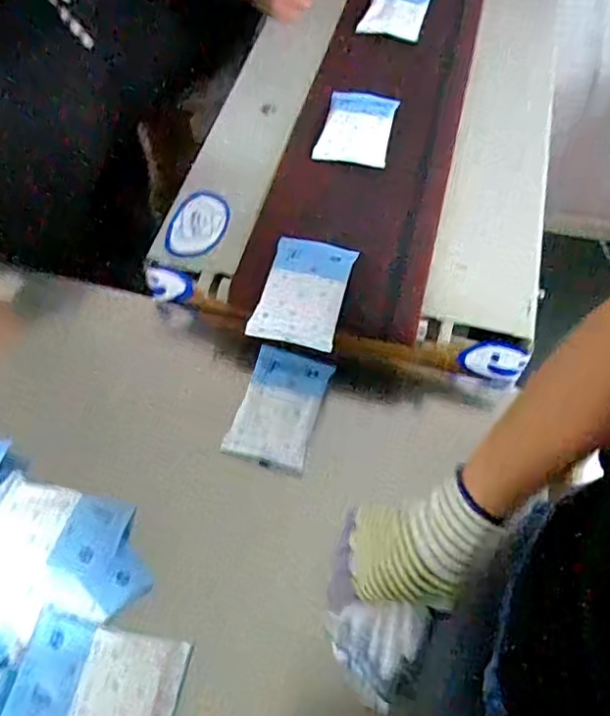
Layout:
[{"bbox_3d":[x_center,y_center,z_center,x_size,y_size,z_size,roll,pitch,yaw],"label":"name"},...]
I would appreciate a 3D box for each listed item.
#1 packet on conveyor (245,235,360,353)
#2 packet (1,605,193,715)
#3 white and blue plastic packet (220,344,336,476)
[{"bbox_3d":[0.001,-0.073,0.635,0.083,0.022,0.128,14,58,6],"label":"packet on conveyor"},{"bbox_3d":[-0.168,0.265,0.521,0.130,0.018,0.083,12,58,5],"label":"packet"},{"bbox_3d":[-0.025,0.050,0.658,0.080,0.019,0.127,15,58,7],"label":"white and blue plastic packet"}]

